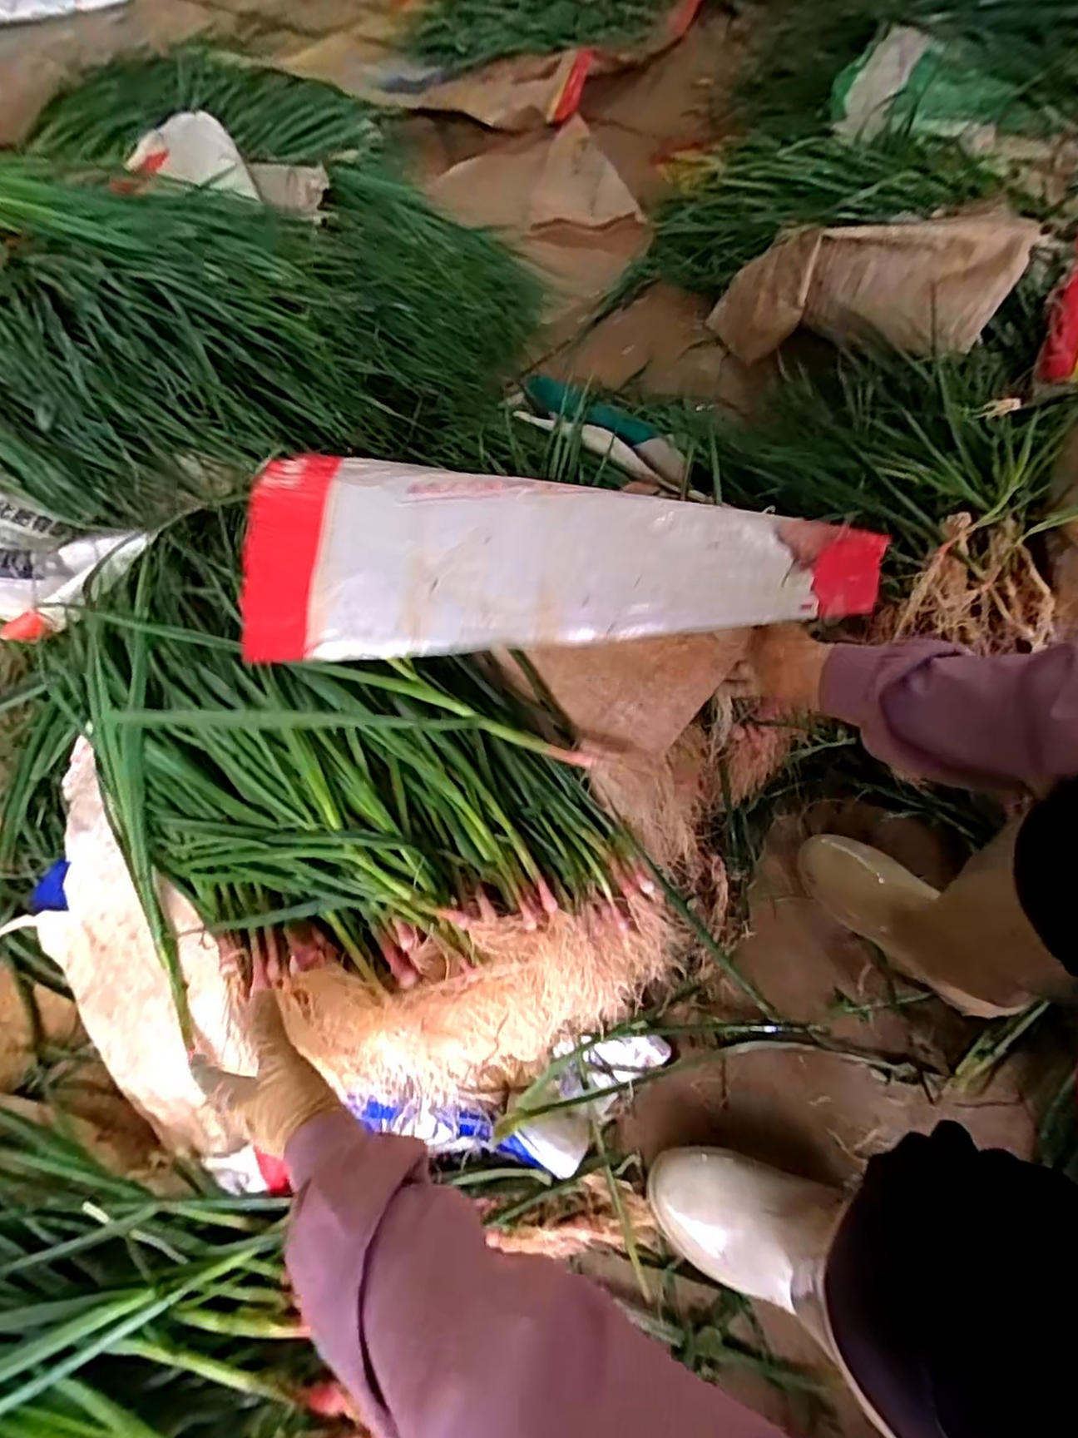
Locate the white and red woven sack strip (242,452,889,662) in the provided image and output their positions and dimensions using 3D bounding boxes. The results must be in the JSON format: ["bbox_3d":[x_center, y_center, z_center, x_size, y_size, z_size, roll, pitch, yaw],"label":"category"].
[{"bbox_3d":[-0.013,-0.153,0.610,0.588,0.028,0.242,5,64,12],"label":"white and red woven sack strip"}]

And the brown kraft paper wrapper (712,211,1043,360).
[{"bbox_3d":[0.497,-0.690,1.052,0.461,0.176,0.177,16,64,34],"label":"brown kraft paper wrapper"}]

